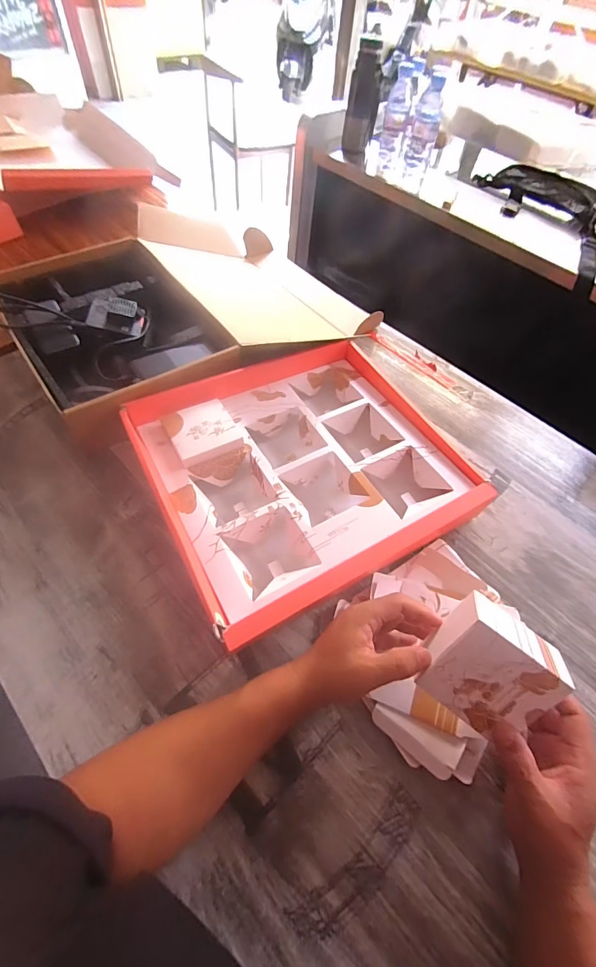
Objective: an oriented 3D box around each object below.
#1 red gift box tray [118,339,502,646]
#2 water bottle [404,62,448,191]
[{"bbox_3d":[0.002,-0.025,0.536,0.369,0.069,0.353,-25,63,-19],"label":"red gift box tray"},{"bbox_3d":[0.301,-0.835,0.944,0.065,0.199,0.066,15,58,5],"label":"water bottle"}]

